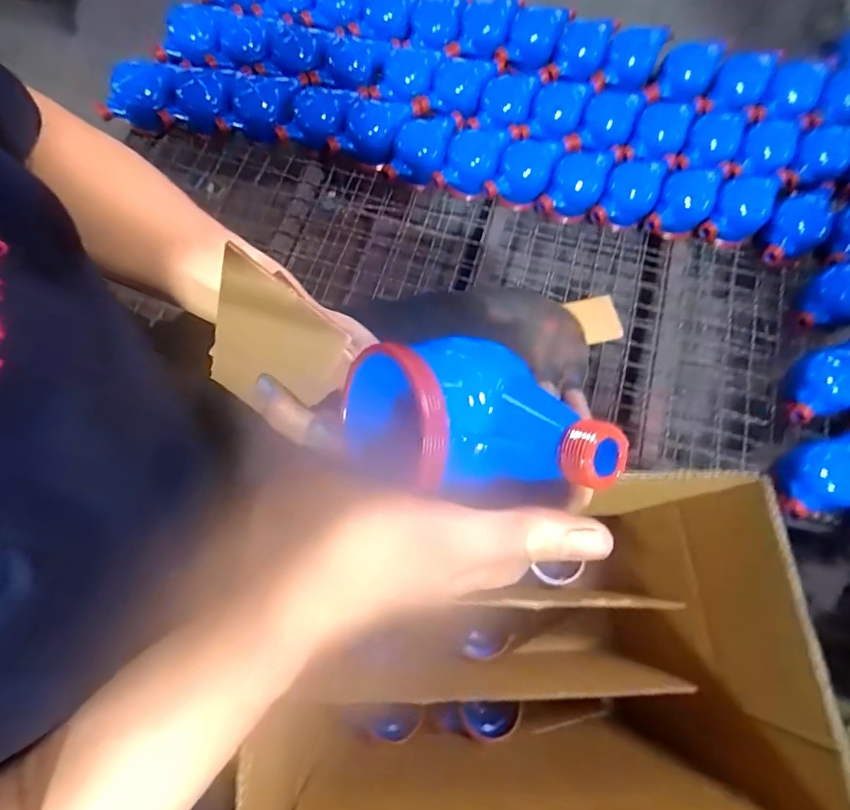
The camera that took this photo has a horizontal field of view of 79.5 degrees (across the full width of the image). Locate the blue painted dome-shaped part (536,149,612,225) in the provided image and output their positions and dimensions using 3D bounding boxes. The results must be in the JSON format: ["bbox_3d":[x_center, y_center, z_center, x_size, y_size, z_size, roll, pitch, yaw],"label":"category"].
[{"bbox_3d":[0.238,-0.346,0.811,0.089,0.056,0.104,30,75,8],"label":"blue painted dome-shaped part"}]

